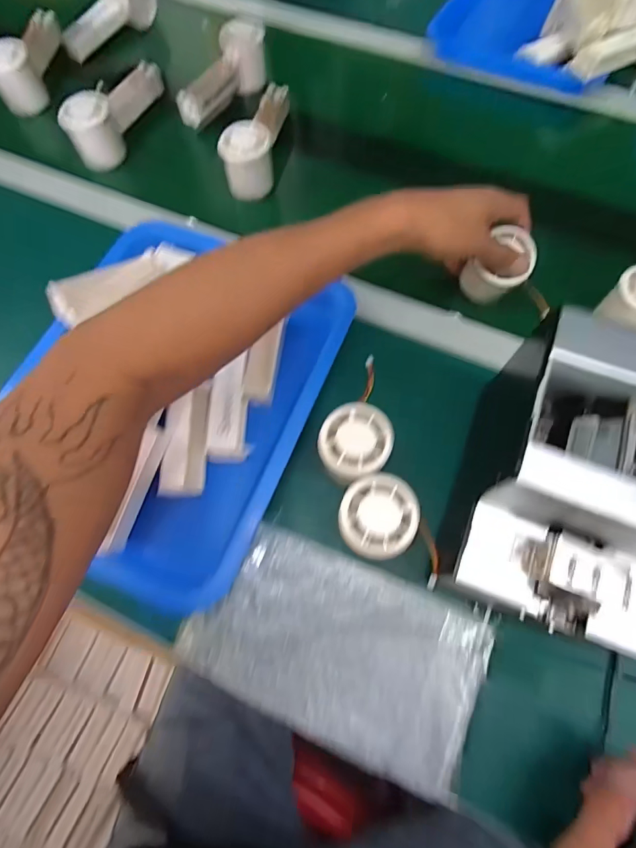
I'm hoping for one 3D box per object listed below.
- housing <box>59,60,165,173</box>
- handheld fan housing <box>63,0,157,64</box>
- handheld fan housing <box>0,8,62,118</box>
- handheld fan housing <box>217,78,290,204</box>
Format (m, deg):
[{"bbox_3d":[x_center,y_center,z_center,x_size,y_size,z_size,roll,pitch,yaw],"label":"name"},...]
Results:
[{"bbox_3d":[-0.257,-0.404,0.531,0.047,0.067,0.164,18,70,8],"label":"housing"},{"bbox_3d":[-0.313,-0.610,0.625,0.043,0.050,0.162,31,73,13],"label":"handheld fan housing"},{"bbox_3d":[-0.410,-0.519,0.589,0.053,0.067,0.167,-1,69,1],"label":"handheld fan housing"},{"bbox_3d":[-0.073,-0.355,0.511,0.055,0.063,0.156,8,69,5],"label":"handheld fan housing"}]

